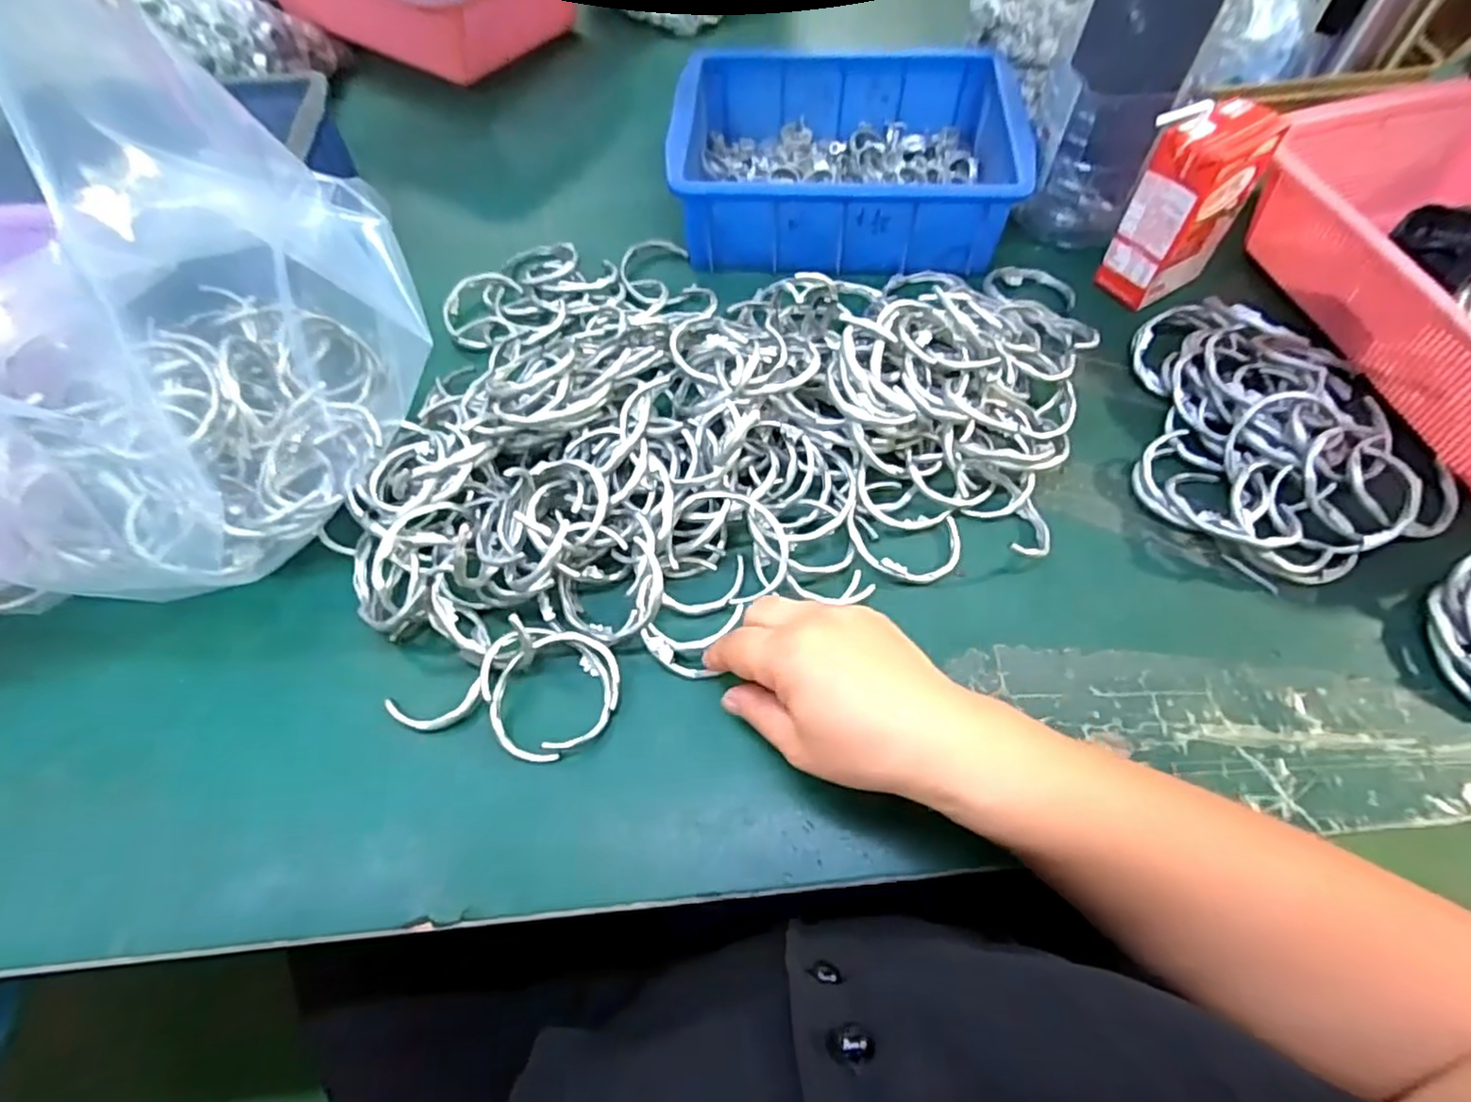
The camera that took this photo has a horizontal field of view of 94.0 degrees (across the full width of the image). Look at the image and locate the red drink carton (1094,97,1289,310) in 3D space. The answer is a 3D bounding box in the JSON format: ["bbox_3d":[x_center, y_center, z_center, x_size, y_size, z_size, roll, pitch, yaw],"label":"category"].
[{"bbox_3d":[0.292,-0.224,0.447,0.067,0.109,0.046,-30,65,-14],"label":"red drink carton"}]

